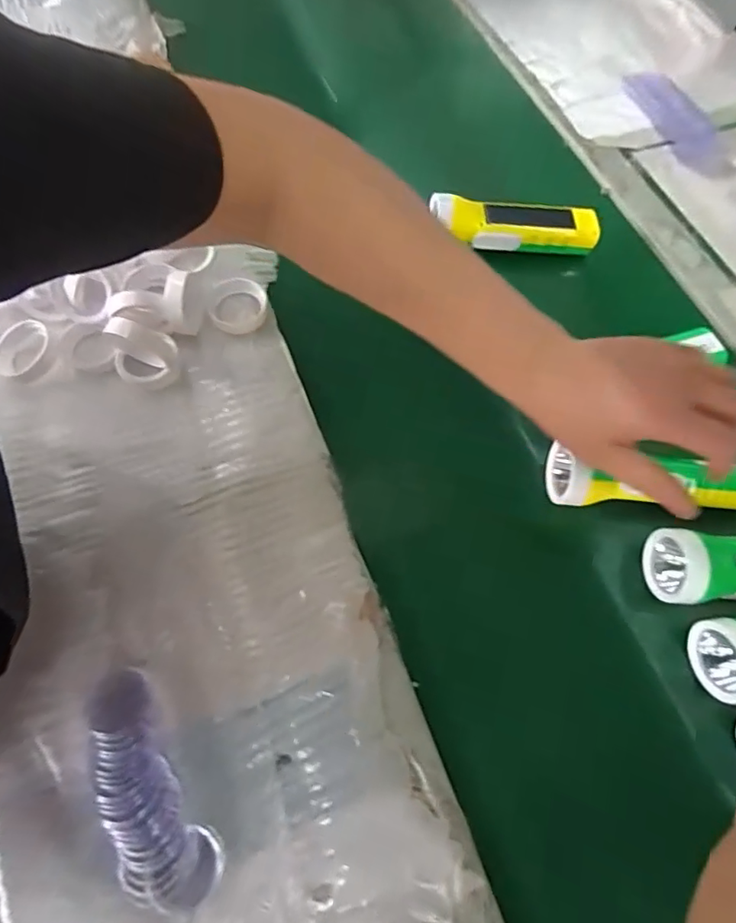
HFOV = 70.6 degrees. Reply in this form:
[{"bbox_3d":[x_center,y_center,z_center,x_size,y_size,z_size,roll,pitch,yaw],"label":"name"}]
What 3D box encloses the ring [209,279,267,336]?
[{"bbox_3d":[-0.118,-0.142,0.476,0.050,0.012,0.055,1,66,-2],"label":"ring"}]

